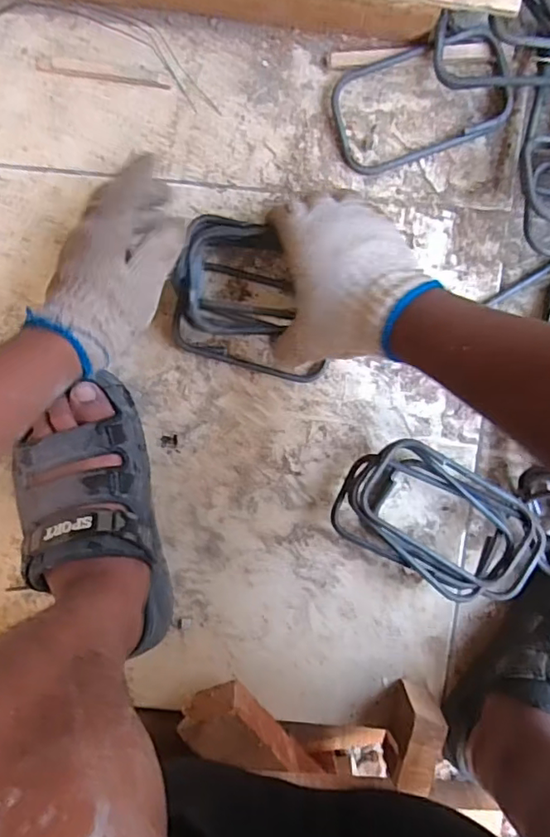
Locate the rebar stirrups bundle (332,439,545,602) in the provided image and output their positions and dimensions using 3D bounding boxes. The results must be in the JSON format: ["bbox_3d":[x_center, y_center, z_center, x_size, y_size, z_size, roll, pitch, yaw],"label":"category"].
[{"bbox_3d":[0.145,0.093,0.492,0.175,0.045,0.110,29,97,-3],"label":"rebar stirrups bundle"}]

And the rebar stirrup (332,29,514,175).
[{"bbox_3d":[0.122,-0.264,0.457,0.142,0.017,0.082,-16,97,3],"label":"rebar stirrup"}]

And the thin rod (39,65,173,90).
[{"bbox_3d":[-0.146,-0.291,0.466,0.111,0.004,0.006,8,98,0],"label":"thin rod"}]

